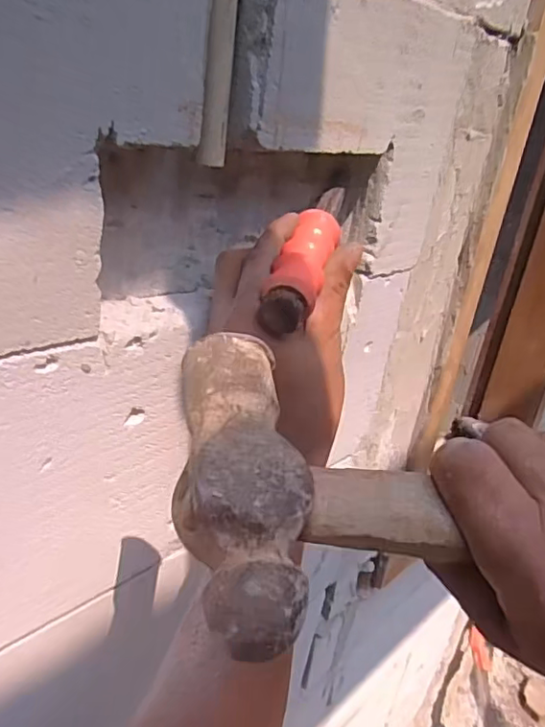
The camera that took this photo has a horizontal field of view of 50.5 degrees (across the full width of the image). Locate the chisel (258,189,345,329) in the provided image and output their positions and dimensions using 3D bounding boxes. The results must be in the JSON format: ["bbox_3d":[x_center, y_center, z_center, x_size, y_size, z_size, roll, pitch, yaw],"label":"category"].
[{"bbox_3d":[0.027,-0.076,0.366,0.025,0.022,0.157,11,41,11],"label":"chisel"}]

